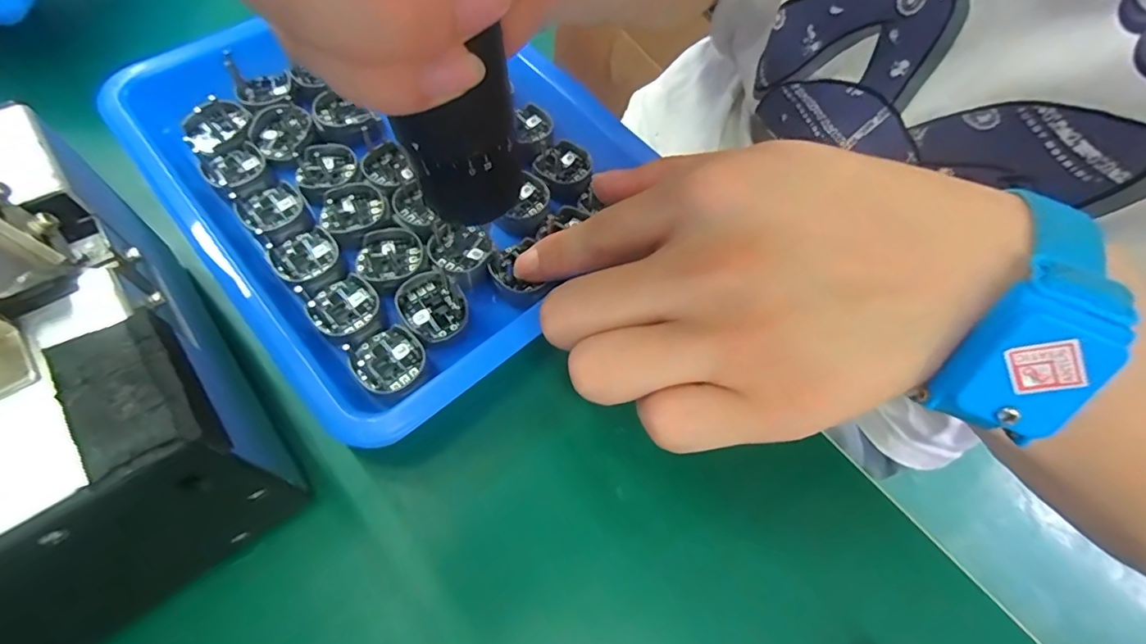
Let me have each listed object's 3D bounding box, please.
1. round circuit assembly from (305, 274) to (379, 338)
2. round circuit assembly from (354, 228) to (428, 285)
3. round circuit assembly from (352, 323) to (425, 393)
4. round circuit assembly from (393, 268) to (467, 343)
[{"bbox_3d":[-0.089,-0.007,0.202,0.025,0.004,0.023,1,63,-2],"label":"round circuit assembly"},{"bbox_3d":[-0.076,-0.028,0.215,0.027,0.005,0.024,-38,71,-19],"label":"round circuit assembly"},{"bbox_3d":[-0.068,0.014,0.195,0.025,0.004,0.024,1,63,-2],"label":"round circuit assembly"},{"bbox_3d":[-0.055,-0.007,0.206,0.024,0.005,0.028,-27,67,-15],"label":"round circuit assembly"}]

